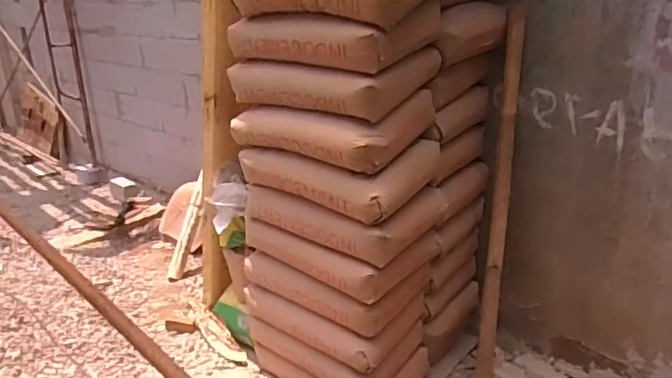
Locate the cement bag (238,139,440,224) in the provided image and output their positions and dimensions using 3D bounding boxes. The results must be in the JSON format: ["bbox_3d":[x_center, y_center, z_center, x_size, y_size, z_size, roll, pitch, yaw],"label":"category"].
[{"bbox_3d":[0.009,-0.072,1.882,0.571,0.156,0.358,16,27,40],"label":"cement bag"}]

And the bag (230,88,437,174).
[{"bbox_3d":[-0.021,-0.209,1.834,0.574,0.152,0.320,13,26,35],"label":"bag"}]

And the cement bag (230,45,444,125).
[{"bbox_3d":[-0.015,-0.350,1.799,0.569,0.139,0.350,16,27,40],"label":"cement bag"}]

